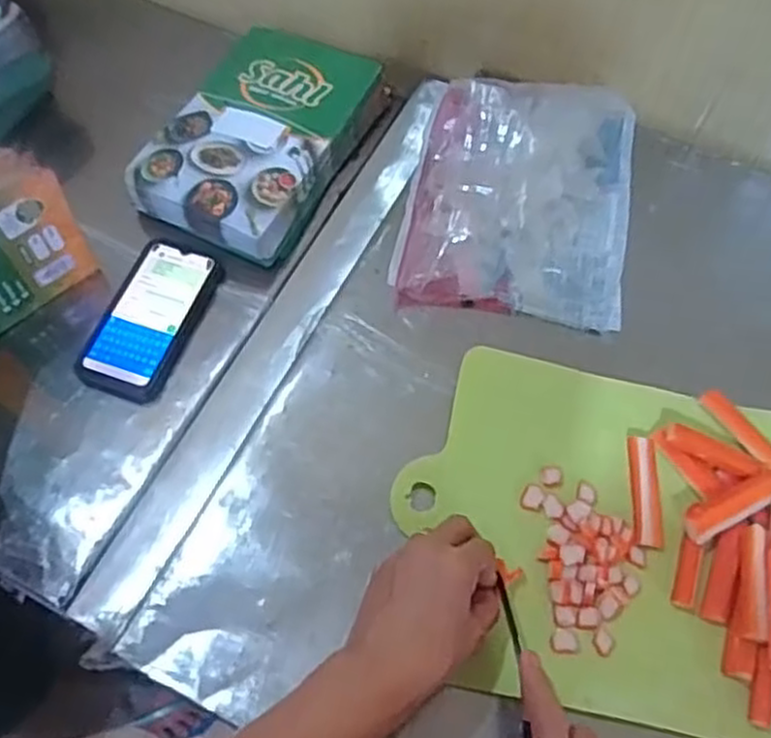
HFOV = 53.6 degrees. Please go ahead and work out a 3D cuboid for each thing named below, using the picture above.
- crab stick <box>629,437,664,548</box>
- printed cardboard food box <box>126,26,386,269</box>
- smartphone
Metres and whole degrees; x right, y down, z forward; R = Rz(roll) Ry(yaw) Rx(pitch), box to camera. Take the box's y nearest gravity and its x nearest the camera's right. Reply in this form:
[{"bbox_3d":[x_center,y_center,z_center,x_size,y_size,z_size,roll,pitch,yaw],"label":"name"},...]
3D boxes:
[{"bbox_3d":[0.188,0.087,0.546,0.020,0.012,0.078,2,65,1],"label":"crab stick"},{"bbox_3d":[-0.134,-0.240,0.773,0.179,0.053,0.255,24,67,11],"label":"printed cardboard food box"},{"bbox_3d":[-0.216,-0.051,0.706,0.081,0.016,0.159,17,66,8],"label":"smartphone"}]

